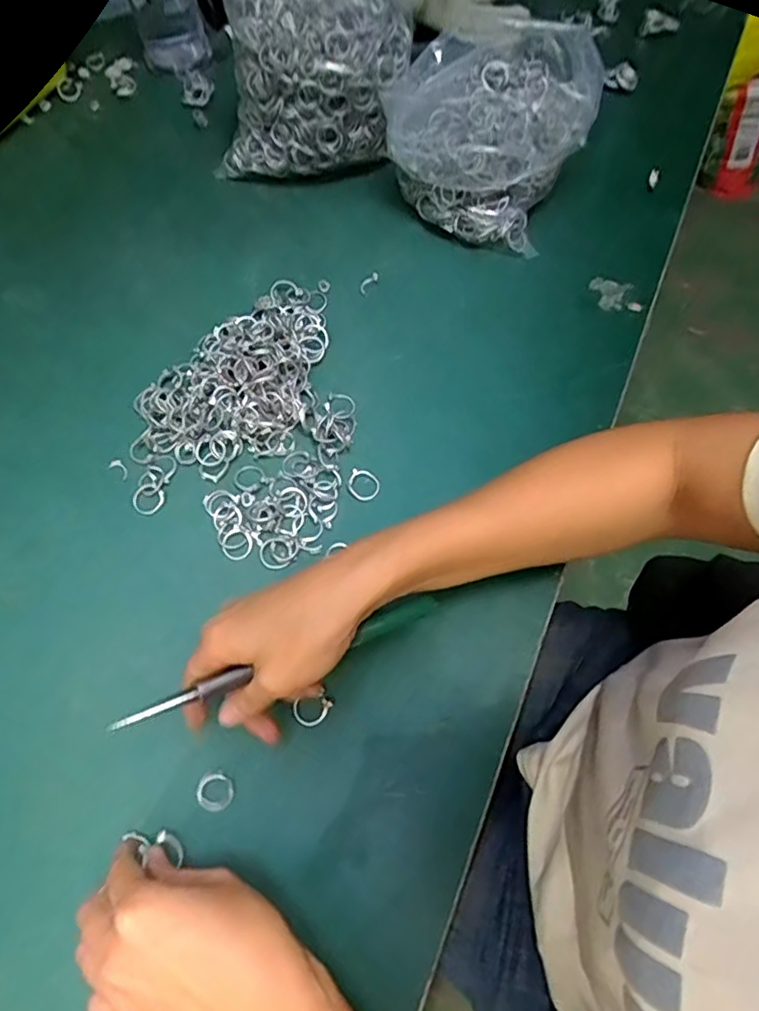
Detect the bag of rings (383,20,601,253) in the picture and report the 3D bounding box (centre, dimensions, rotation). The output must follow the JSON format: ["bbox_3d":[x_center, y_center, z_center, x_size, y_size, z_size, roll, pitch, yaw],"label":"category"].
[{"bbox_3d":[0.094,-0.310,0.505,0.147,0.109,0.143,39,74,15],"label":"bag of rings"}]

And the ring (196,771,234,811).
[{"bbox_3d":[-0.098,0.172,0.362,0.022,0.008,0.021,-1,68,1],"label":"ring"}]

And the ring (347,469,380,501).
[{"bbox_3d":[-0.011,-0.015,0.442,0.023,0.005,0.021,-1,68,1],"label":"ring"}]

